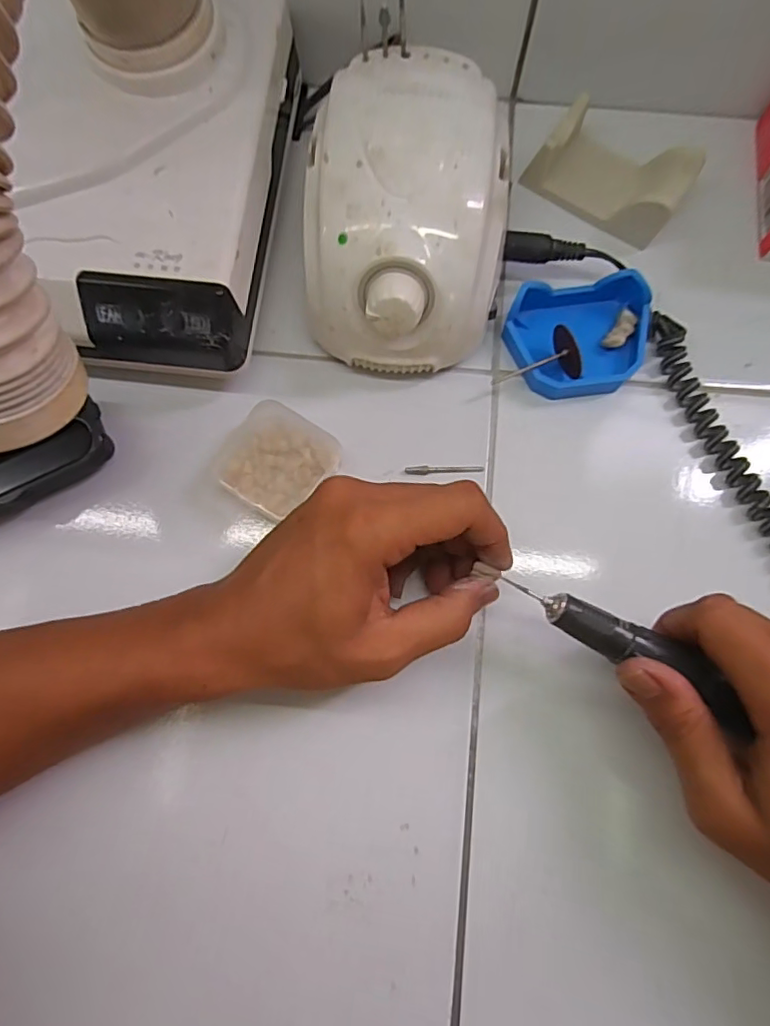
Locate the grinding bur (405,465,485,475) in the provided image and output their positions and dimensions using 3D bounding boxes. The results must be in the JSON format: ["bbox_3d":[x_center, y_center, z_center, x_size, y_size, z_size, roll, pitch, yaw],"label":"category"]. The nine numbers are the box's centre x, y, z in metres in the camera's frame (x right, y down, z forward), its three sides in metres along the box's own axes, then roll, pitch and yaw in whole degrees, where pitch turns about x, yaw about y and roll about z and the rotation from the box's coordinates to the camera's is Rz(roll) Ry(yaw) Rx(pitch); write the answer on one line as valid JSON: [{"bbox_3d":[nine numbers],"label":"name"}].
[{"bbox_3d":[0.034,-0.025,0.312,0.044,0.004,0.005,-2,80,1],"label":"grinding bur"}]

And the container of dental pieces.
[{"bbox_3d":[-0.059,-0.029,0.305,0.055,0.015,0.054,32,80,7],"label":"container of dental pieces"}]

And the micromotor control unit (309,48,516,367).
[{"bbox_3d":[0.012,-0.153,0.297,0.098,0.081,0.137,7,78,2],"label":"micromotor control unit"}]

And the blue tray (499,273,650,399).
[{"bbox_3d":[0.110,-0.098,0.315,0.079,0.024,0.064,-6,78,-1],"label":"blue tray"}]

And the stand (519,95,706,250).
[{"bbox_3d":[0.136,-0.204,0.332,0.085,0.028,0.050,35,80,7],"label":"stand"}]

